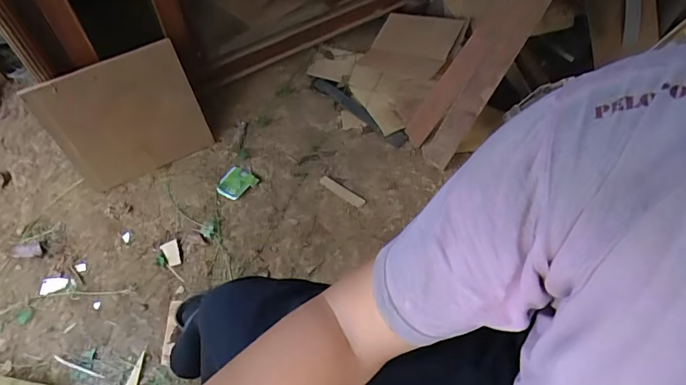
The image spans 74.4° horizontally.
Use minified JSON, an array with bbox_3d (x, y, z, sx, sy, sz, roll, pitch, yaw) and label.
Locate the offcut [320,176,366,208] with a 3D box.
[{"bbox_3d":[-0.001,-0.002,1.218,0.133,0.011,0.030,32,60,0],"label":"offcut"}]

